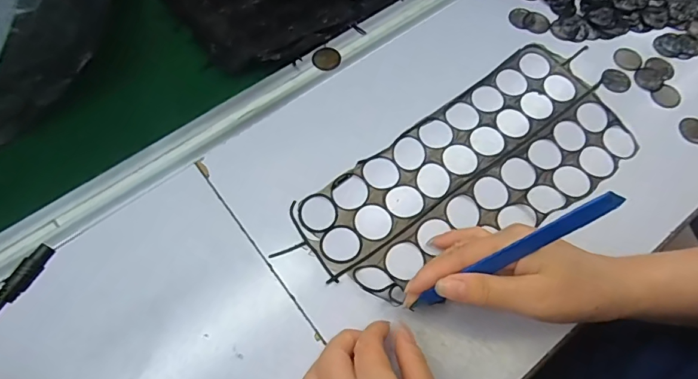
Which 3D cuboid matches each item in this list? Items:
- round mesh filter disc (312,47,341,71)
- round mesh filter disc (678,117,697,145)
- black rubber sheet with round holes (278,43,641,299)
[{"bbox_3d":[-0.022,-0.130,0.445,0.027,0.004,0.029,1,67,-1],"label":"round mesh filter disc"},{"bbox_3d":[0.325,-0.055,0.422,0.025,0.005,0.028,-20,69,-10],"label":"round mesh filter disc"},{"bbox_3d":[0.110,-0.016,0.393,0.309,0.008,0.137,-34,72,-15],"label":"black rubber sheet with round holes"}]

